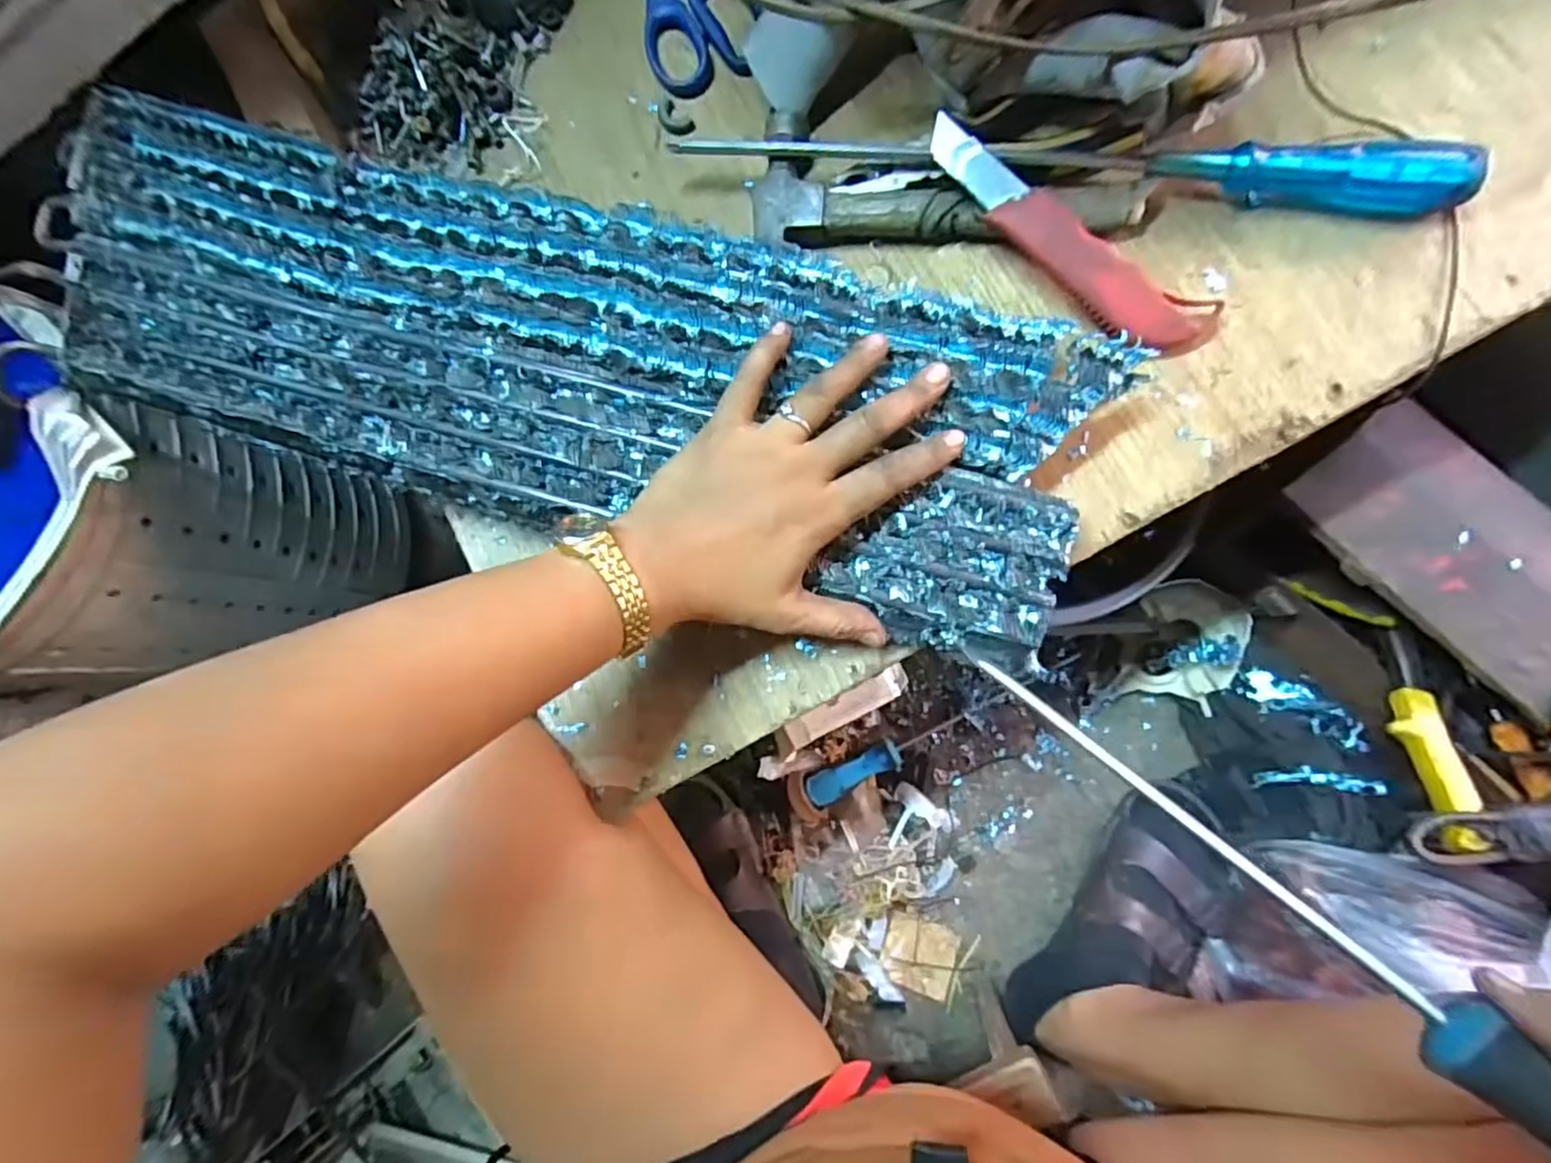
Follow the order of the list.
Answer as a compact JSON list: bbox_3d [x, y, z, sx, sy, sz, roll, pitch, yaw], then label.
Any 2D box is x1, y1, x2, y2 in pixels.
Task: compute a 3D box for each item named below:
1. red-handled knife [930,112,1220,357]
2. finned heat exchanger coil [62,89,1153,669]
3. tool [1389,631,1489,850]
[{"bbox_3d":[0.144,-0.170,0.339,0.169,0.019,0.033,38,89,7],"label":"red-handled knife"},{"bbox_3d":[-0.118,-0.115,0.353,0.557,0.041,0.164,16,87,6],"label":"finned heat exchanger coil"},{"bbox_3d":[0.439,0.104,0.450,0.022,0.027,0.143,0,65,5],"label":"tool"}]

